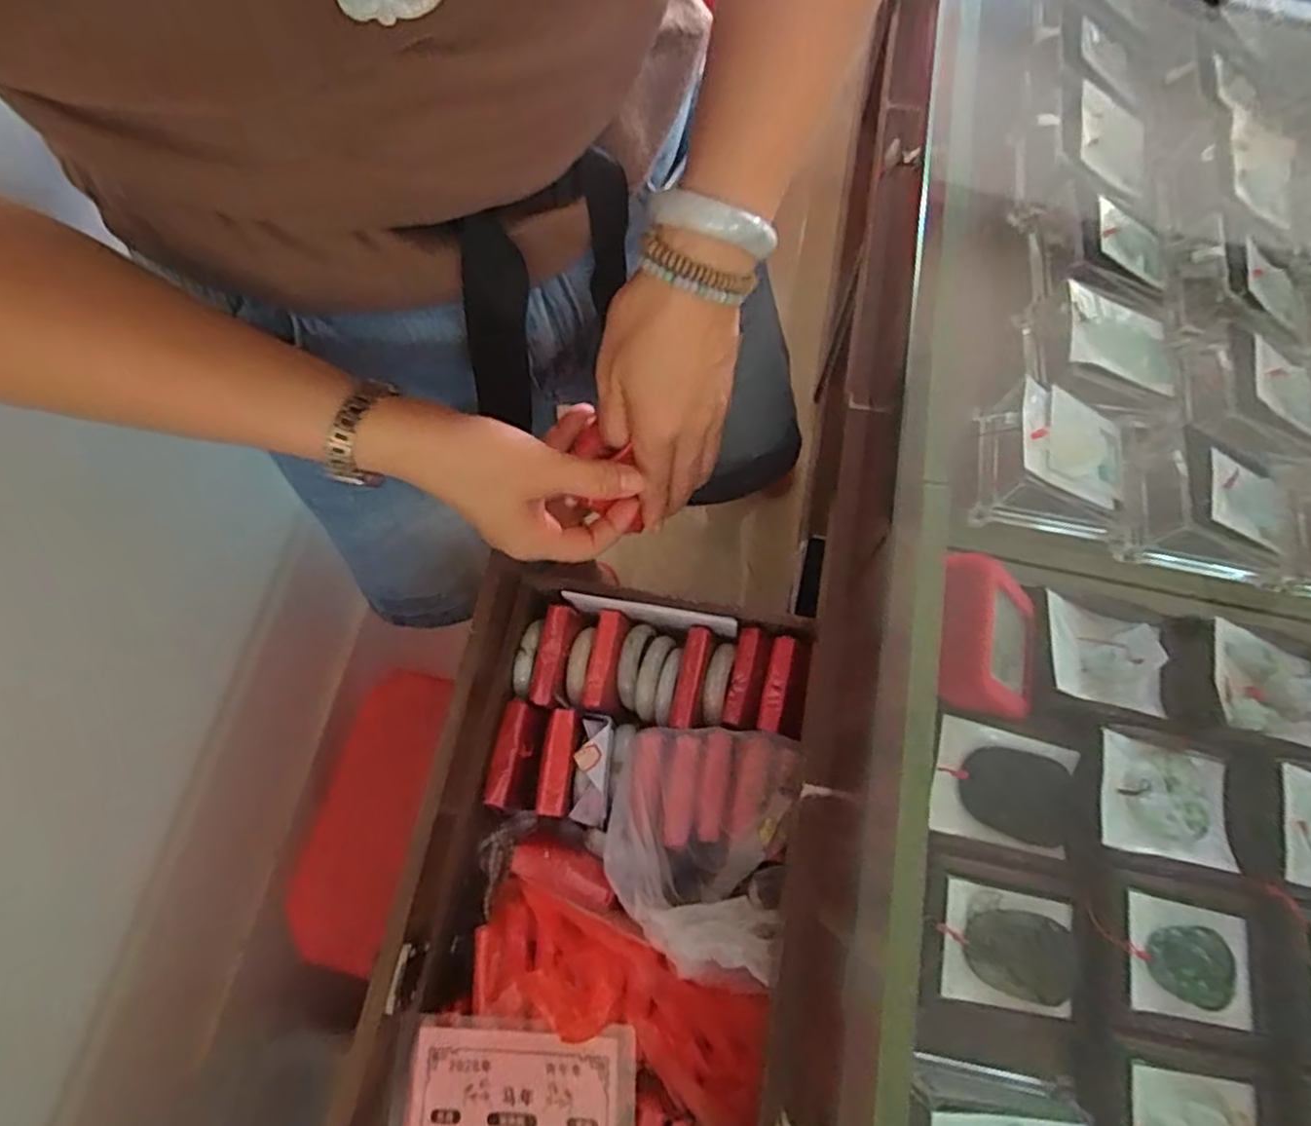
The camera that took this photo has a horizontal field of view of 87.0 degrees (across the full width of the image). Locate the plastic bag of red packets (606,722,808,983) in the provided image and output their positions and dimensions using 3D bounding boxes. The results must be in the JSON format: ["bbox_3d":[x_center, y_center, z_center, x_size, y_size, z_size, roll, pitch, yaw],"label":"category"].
[{"bbox_3d":[0.027,0.187,0.469,0.127,0.083,0.155,7,70,5],"label":"plastic bag of red packets"}]

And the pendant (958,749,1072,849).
[{"bbox_3d":[0.174,0.110,0.332,0.055,0.008,0.041,14,73,3],"label":"pendant"}]

